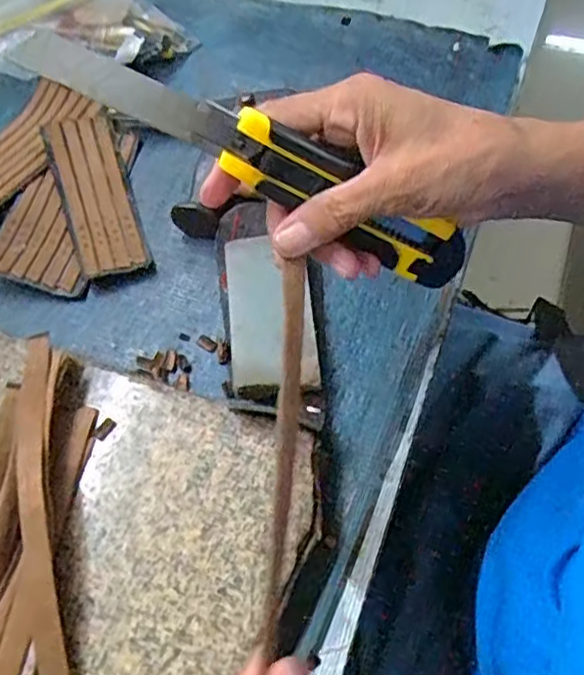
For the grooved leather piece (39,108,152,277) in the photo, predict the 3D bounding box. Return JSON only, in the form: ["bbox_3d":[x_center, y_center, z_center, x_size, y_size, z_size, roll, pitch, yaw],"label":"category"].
[{"bbox_3d":[-0.143,-0.106,0.455,0.049,0.008,0.146,-17,68,-12],"label":"grooved leather piece"}]

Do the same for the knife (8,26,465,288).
[{"bbox_3d":[-0.005,-0.074,0.276,0.217,0.033,0.018,22,59,-28],"label":"knife"}]

